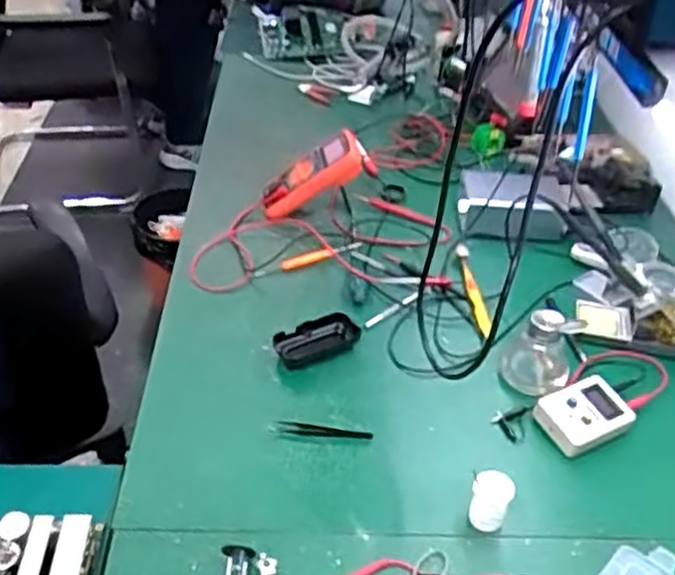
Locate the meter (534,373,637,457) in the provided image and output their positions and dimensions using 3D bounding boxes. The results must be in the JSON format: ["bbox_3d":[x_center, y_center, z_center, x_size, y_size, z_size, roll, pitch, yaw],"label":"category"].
[{"bbox_3d":[0.283,0.146,0.891,0.098,0.032,0.073,-19,44,-24],"label":"meter"}]

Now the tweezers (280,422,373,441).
[{"bbox_3d":[-0.013,0.165,0.891,0.105,0.004,0.017,6,39,4],"label":"tweezers"}]

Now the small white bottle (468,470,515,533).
[{"bbox_3d":[0.154,0.216,0.782,0.037,0.059,0.032,23,44,23],"label":"small white bottle"}]

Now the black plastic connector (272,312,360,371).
[{"bbox_3d":[-0.026,0.068,0.980,0.110,0.029,0.048,-22,45,-27],"label":"black plastic connector"}]

